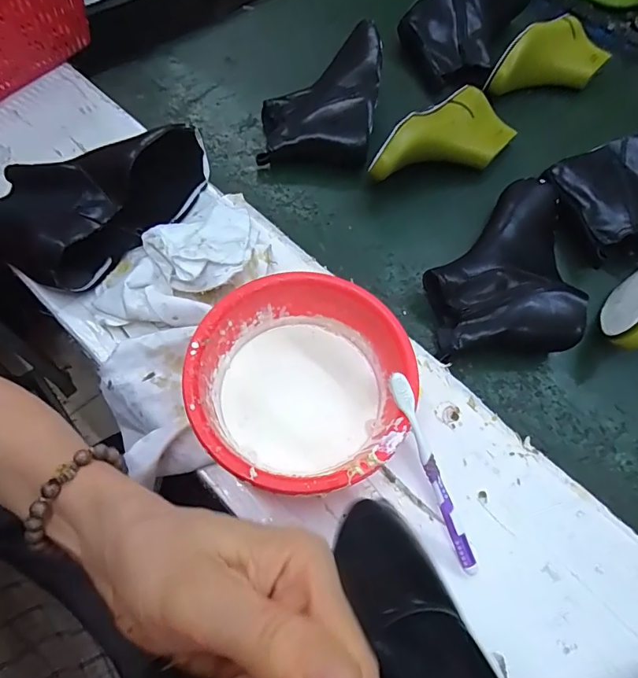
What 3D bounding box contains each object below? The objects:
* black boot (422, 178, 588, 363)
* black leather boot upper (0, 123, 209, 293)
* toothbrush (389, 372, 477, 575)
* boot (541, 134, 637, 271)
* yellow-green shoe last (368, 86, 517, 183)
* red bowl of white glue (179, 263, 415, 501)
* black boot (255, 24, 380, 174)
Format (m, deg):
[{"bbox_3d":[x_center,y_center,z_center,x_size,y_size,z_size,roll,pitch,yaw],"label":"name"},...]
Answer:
[{"bbox_3d":[0.212,-0.092,0.532,0.169,0.059,0.244,5,65,0],"label":"black boot"},{"bbox_3d":[-0.246,-0.168,0.487,0.165,0.083,0.225,29,66,11],"label":"black leather boot upper"},{"bbox_3d":[0.095,0.114,0.370,0.014,0.009,0.184,-24,98,-13],"label":"toothbrush"},{"bbox_3d":[0.431,-0.194,0.593,0.256,0.050,0.151,-20,67,-12],"label":"boot"},{"bbox_3d":[0.165,-0.256,0.597,0.112,0.071,0.222,39,68,15],"label":"yellow-green shoe last"},{"bbox_3d":[-0.013,0.044,0.410,0.185,0.075,0.187,1,65,-2],"label":"red bowl of white glue"},{"bbox_3d":[0.003,-0.351,0.642,0.154,0.064,0.251,8,64,1],"label":"black boot"}]

